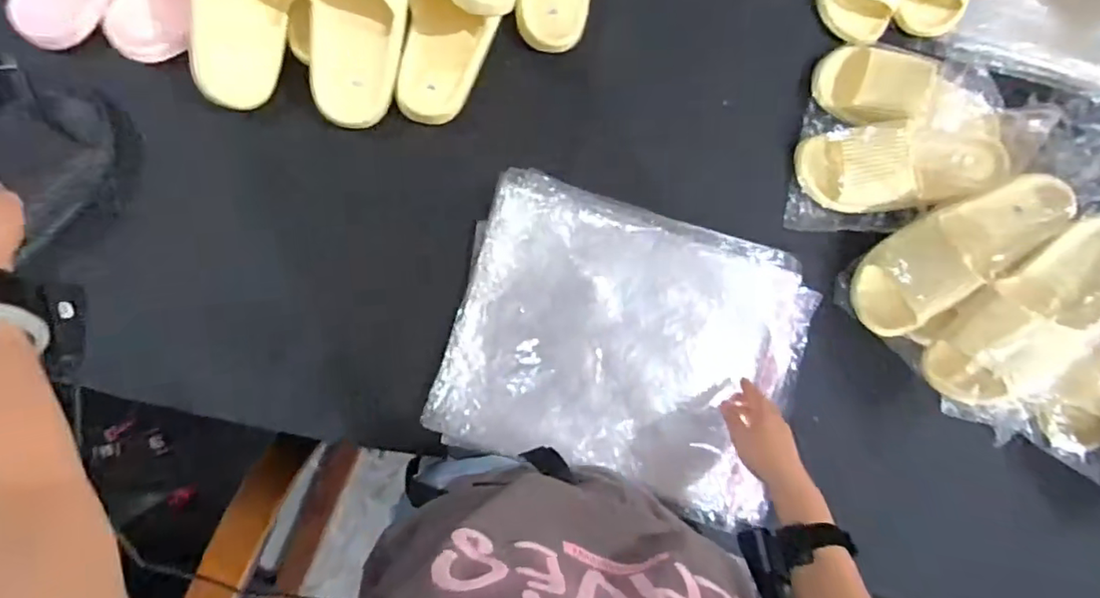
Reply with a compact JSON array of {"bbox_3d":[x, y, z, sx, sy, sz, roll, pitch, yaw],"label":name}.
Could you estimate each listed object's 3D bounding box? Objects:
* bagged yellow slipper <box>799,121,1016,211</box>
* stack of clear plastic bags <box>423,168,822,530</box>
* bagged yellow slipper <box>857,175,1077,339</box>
[{"bbox_3d":[0.435,-0.158,0.736,0.242,0.065,0.102,1,85,14],"label":"bagged yellow slipper"},{"bbox_3d":[0.097,0.055,0.709,0.405,0.035,0.321,17,84,-5],"label":"stack of clear plastic bags"},{"bbox_3d":[0.475,-0.055,0.694,0.248,0.072,0.102,-36,90,17],"label":"bagged yellow slipper"}]

